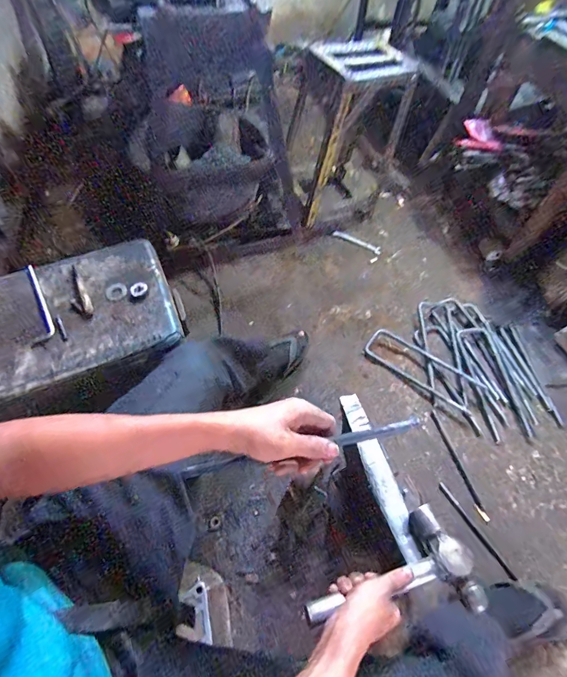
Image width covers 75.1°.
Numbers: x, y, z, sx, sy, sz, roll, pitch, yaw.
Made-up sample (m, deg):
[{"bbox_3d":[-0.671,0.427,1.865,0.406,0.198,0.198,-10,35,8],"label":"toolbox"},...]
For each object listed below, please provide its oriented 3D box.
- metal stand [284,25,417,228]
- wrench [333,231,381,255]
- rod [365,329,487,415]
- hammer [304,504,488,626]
[{"bbox_3d":[0.202,-0.708,1.324,0.305,0.526,0.274,-15,57,-13],"label":"metal stand"},{"bbox_3d":[0.293,-0.383,1.463,0.197,0.008,0.040,26,67,7],"label":"wrench"},{"bbox_3d":[0.431,0.092,1.149,0.356,0.023,0.122,33,62,17],"label":"rod"},{"bbox_3d":[0.143,0.334,0.516,0.241,0.054,0.128,-13,59,-13],"label":"hammer"}]

